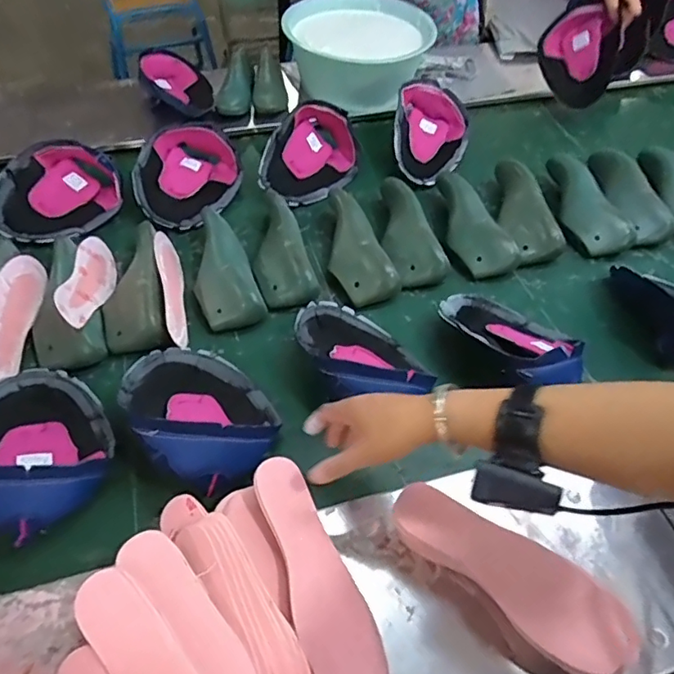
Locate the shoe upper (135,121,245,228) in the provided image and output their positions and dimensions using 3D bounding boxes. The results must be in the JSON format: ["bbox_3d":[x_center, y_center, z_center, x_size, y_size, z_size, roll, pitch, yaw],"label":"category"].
[{"bbox_3d":[-0.258,-0.281,0.926,0.156,0.079,0.202,13,50,0],"label":"shoe upper"}]

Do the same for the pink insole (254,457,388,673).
[{"bbox_3d":[-0.021,0.228,0.504,0.089,0.014,0.233,-8,60,-53],"label":"pink insole"}]

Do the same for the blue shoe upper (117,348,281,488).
[{"bbox_3d":[-0.167,0.074,0.640,0.154,0.079,0.203,-31,63,-30],"label":"blue shoe upper"}]

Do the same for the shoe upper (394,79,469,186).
[{"bbox_3d":[0.179,-0.390,1.022,0.139,0.100,0.183,14,50,1],"label":"shoe upper"}]

